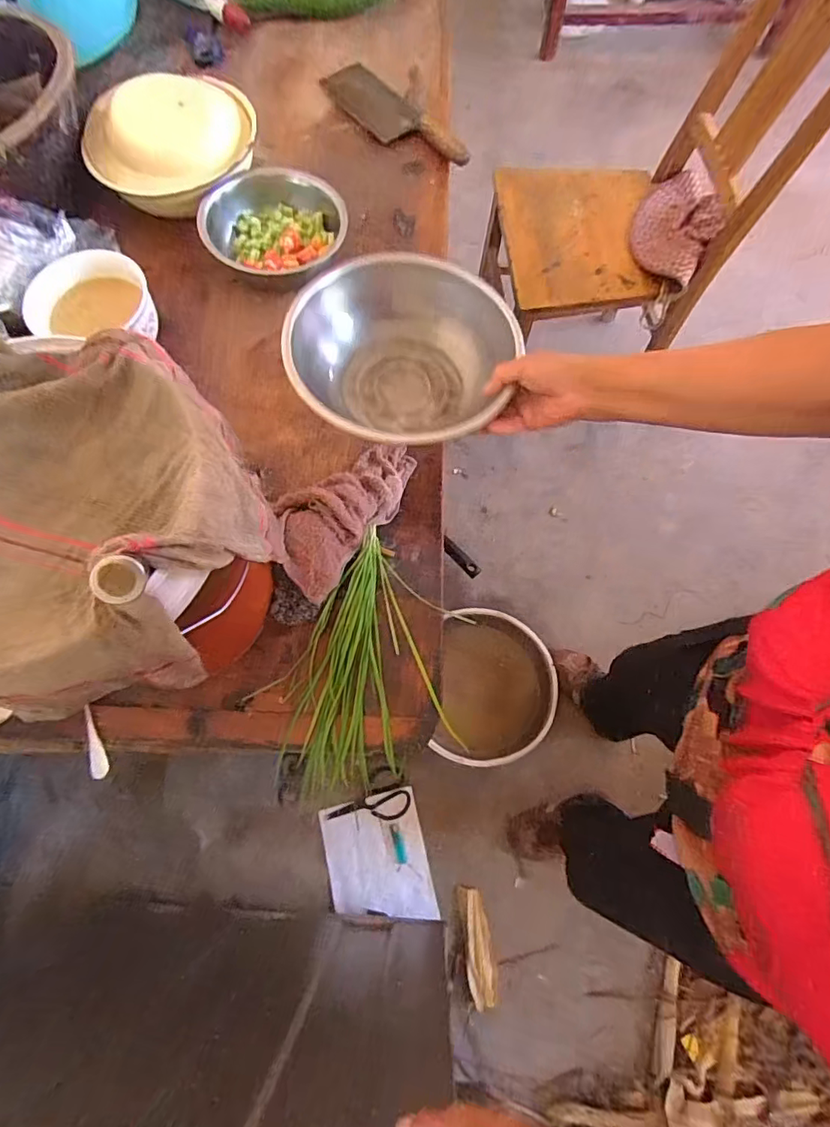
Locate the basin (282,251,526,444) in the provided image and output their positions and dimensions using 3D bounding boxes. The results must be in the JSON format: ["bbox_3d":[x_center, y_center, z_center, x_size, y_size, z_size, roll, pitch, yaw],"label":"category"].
[{"bbox_3d":[-0.009,-0.212,0.547,0.210,0.102,0.223,0,71,1],"label":"basin"}]

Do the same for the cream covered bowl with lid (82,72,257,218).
[{"bbox_3d":[-0.352,-0.619,0.749,0.246,0.072,0.213,-23,73,-7],"label":"cream covered bowl with lid"}]

